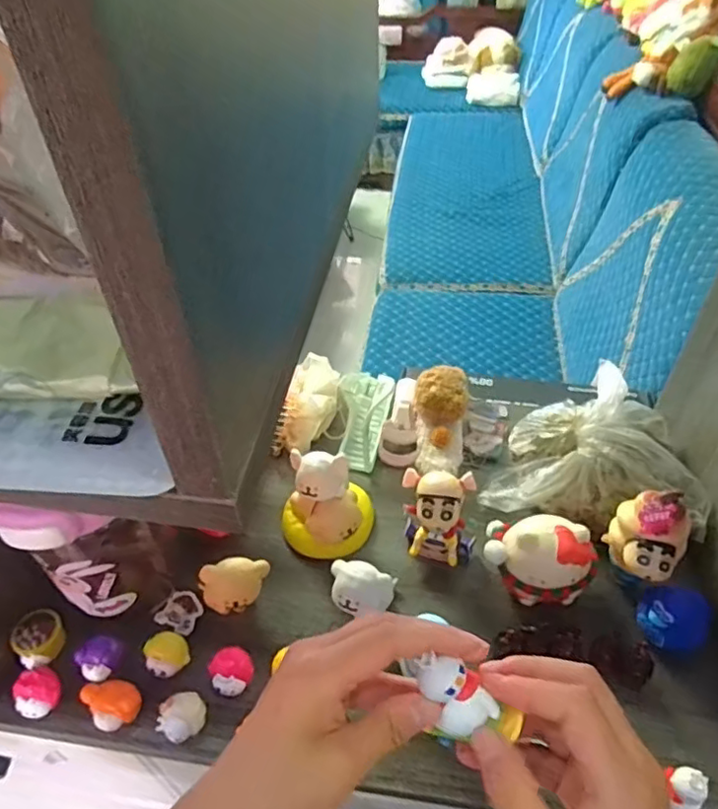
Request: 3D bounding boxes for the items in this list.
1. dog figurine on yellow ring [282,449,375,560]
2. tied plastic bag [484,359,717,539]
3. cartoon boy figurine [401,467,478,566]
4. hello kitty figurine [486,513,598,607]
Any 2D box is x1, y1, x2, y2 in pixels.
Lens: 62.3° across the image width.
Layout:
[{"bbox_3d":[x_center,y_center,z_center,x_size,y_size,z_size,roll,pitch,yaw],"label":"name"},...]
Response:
[{"bbox_3d":[-0.025,0.078,0.472,0.071,0.068,0.061,-4,45,-3],"label":"dog figurine on yellow ring"},{"bbox_3d":[0.202,0.033,0.496,0.155,0.072,0.130,13,46,14],"label":"tied plastic bag"},{"bbox_3d":[0.062,0.087,0.457,0.055,0.061,0.043,5,45,6],"label":"cartoon boy figurine"},{"bbox_3d":[0.131,0.113,0.433,0.075,0.054,0.049,19,48,19],"label":"hello kitty figurine"}]

